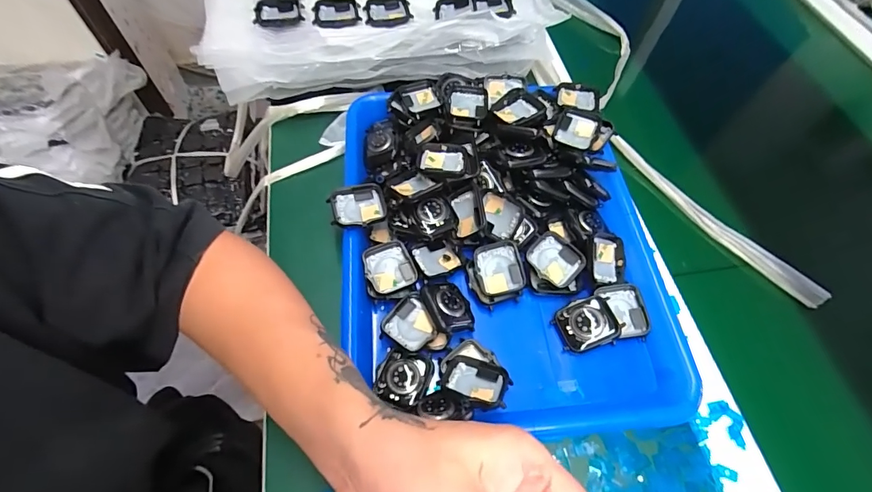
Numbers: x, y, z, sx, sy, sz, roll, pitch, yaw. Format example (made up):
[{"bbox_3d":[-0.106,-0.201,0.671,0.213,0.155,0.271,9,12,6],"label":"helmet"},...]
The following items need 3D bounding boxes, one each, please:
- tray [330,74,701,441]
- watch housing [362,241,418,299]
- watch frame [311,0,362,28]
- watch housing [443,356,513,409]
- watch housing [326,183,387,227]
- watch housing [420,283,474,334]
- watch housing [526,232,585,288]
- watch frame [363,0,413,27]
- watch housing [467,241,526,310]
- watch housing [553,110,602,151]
[{"bbox_3d":[0.049,-0.013,0.364,0.267,0.071,0.322,-1,59,-1],"label":"tray"},{"bbox_3d":[-0.037,0.019,0.342,0.041,0.011,0.043,-14,60,-9],"label":"watch housing"},{"bbox_3d":[-0.103,-0.241,0.437,0.048,0.009,0.045,-10,60,-7],"label":"watch frame"},{"bbox_3d":[0.030,0.097,0.304,0.044,0.009,0.031,20,61,11],"label":"watch housing"},{"bbox_3d":[-0.064,-0.032,0.353,0.045,0.012,0.037,-12,65,-14],"label":"watch housing"},{"bbox_3d":[0.010,0.048,0.330,0.035,0.011,0.043,-1,54,-32],"label":"watch housing"},{"bbox_3d":[0.099,0.009,0.352,0.041,0.012,0.034,37,64,22],"label":"watch housing"},{"bbox_3d":[-0.050,-0.243,0.442,0.047,0.015,0.040,-7,59,-5],"label":"watch frame"},{"bbox_3d":[0.049,0.022,0.347,0.044,0.011,0.047,-17,67,1],"label":"watch housing"},{"bbox_3d":[0.131,-0.108,0.392,0.037,0.012,0.045,22,61,12],"label":"watch housing"}]

